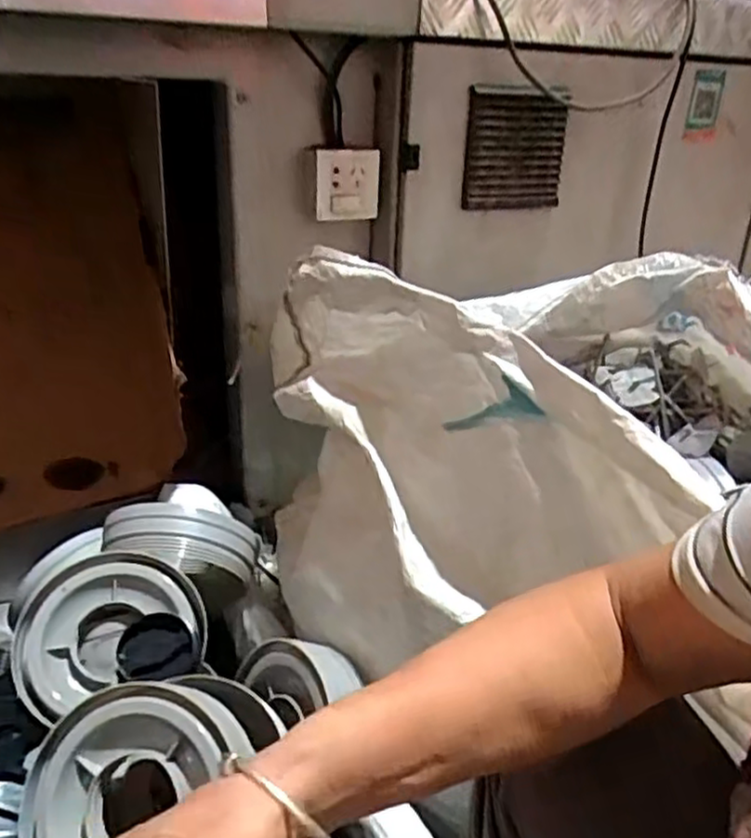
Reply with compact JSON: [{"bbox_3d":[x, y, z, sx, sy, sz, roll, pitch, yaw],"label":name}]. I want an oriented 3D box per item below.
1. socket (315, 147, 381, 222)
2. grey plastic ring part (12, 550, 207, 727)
[{"bbox_3d":[-0.036,-0.299,0.921,0.084,0.089,0.024,-9,27,-17],"label":"socket"},{"bbox_3d":[-0.242,0.190,0.655,0.167,0.065,0.137,-12,67,-19],"label":"grey plastic ring part"}]

